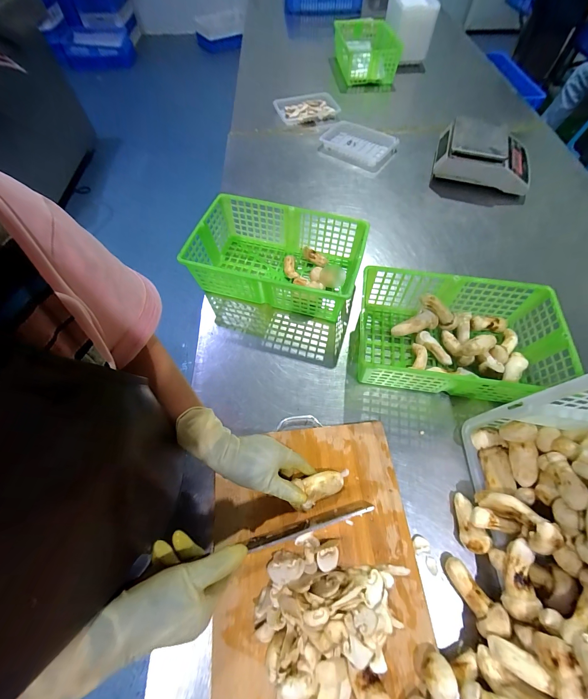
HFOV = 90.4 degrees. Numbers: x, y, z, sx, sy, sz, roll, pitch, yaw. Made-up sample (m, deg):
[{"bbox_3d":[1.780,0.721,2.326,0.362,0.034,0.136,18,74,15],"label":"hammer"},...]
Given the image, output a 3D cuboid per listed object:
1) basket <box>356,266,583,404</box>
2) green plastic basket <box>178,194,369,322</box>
[{"bbox_3d":[0.288,-0.019,0.539,0.335,0.109,0.208,9,61,2],"label":"basket"},{"bbox_3d":[-0.038,-0.192,0.620,0.329,0.106,0.211,12,61,4],"label":"green plastic basket"}]

